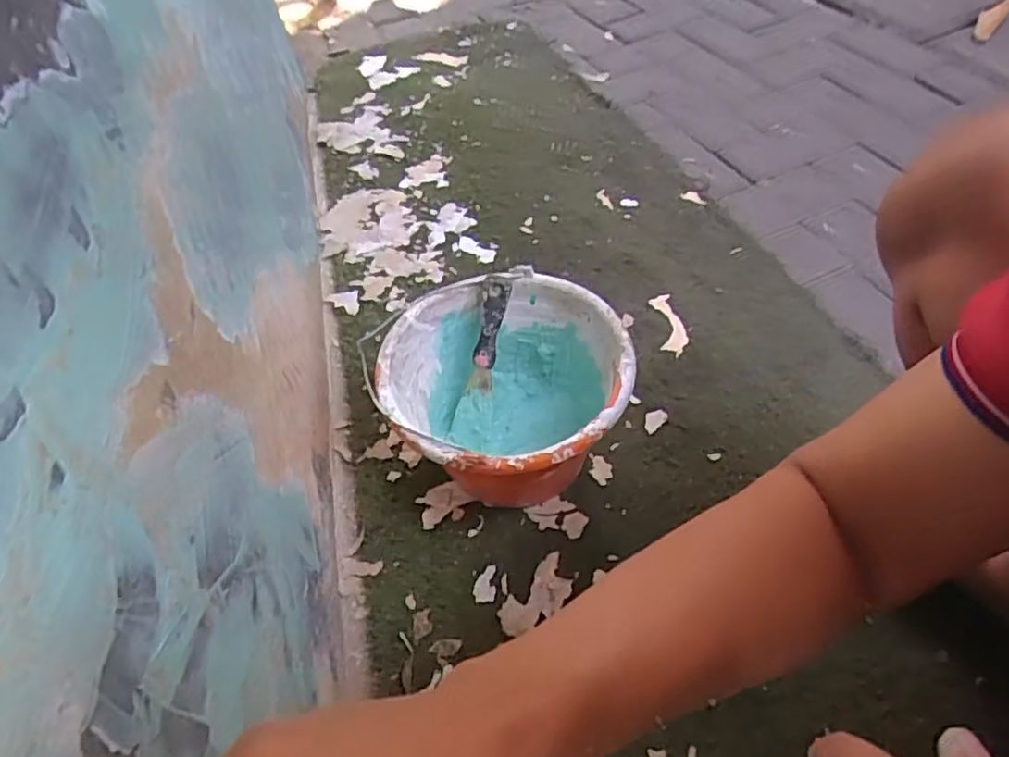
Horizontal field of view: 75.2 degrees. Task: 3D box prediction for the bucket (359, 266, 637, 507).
[{"bbox_3d":[0.005,0.028,0.689,0.237,0.161,0.235,-3,52,4],"label":"bucket"}]

